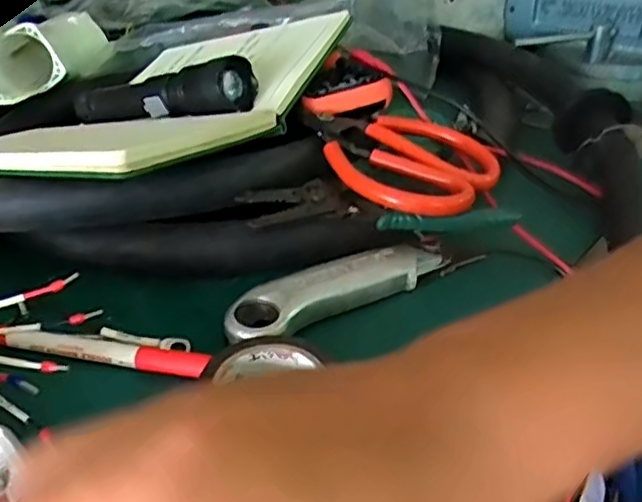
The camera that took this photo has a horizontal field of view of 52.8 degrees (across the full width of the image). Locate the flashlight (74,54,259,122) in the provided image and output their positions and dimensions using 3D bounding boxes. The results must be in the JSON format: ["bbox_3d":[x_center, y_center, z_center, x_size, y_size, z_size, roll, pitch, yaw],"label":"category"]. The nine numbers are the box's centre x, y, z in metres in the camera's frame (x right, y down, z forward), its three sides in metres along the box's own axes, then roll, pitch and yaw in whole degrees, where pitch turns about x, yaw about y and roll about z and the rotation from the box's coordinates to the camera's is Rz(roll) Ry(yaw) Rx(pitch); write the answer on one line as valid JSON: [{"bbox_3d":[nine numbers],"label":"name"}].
[{"bbox_3d":[-0.123,-0.115,0.475,0.156,0.035,0.037,1,29,30],"label":"flashlight"}]

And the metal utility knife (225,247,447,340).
[{"bbox_3d":[0.010,0.020,0.367,0.139,0.017,0.033,-22,38,-30],"label":"metal utility knife"}]

